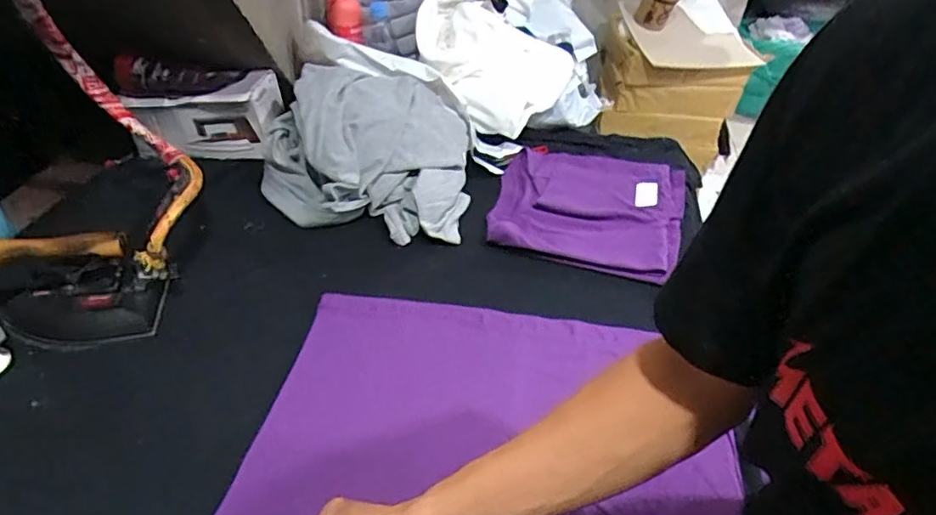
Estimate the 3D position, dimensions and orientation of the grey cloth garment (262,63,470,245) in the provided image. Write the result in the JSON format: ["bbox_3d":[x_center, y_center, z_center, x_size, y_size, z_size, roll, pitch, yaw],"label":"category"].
[{"bbox_3d":[-0.152,-0.190,0.985,0.334,0.163,0.310,9,41,10],"label":"grey cloth garment"}]

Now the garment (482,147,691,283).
[{"bbox_3d":[0.193,-0.086,0.952,0.287,0.024,0.274,10,42,11],"label":"garment"}]

